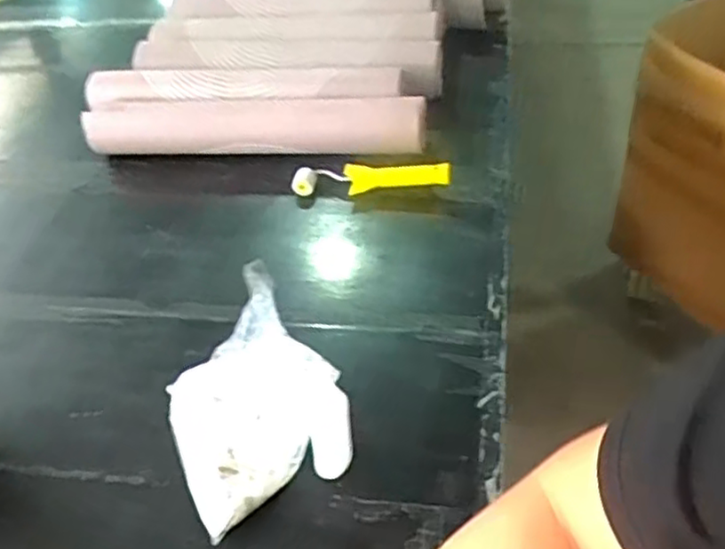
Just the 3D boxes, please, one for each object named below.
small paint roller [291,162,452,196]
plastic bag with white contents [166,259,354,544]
[{"bbox_3d":[0.010,-0.127,0.929,0.214,0.043,0.036,4,41,14],"label":"small paint roller"},{"bbox_3d":[-0.108,0.102,0.624,0.136,0.106,0.183,-22,41,-17],"label":"plastic bag with white contents"}]

